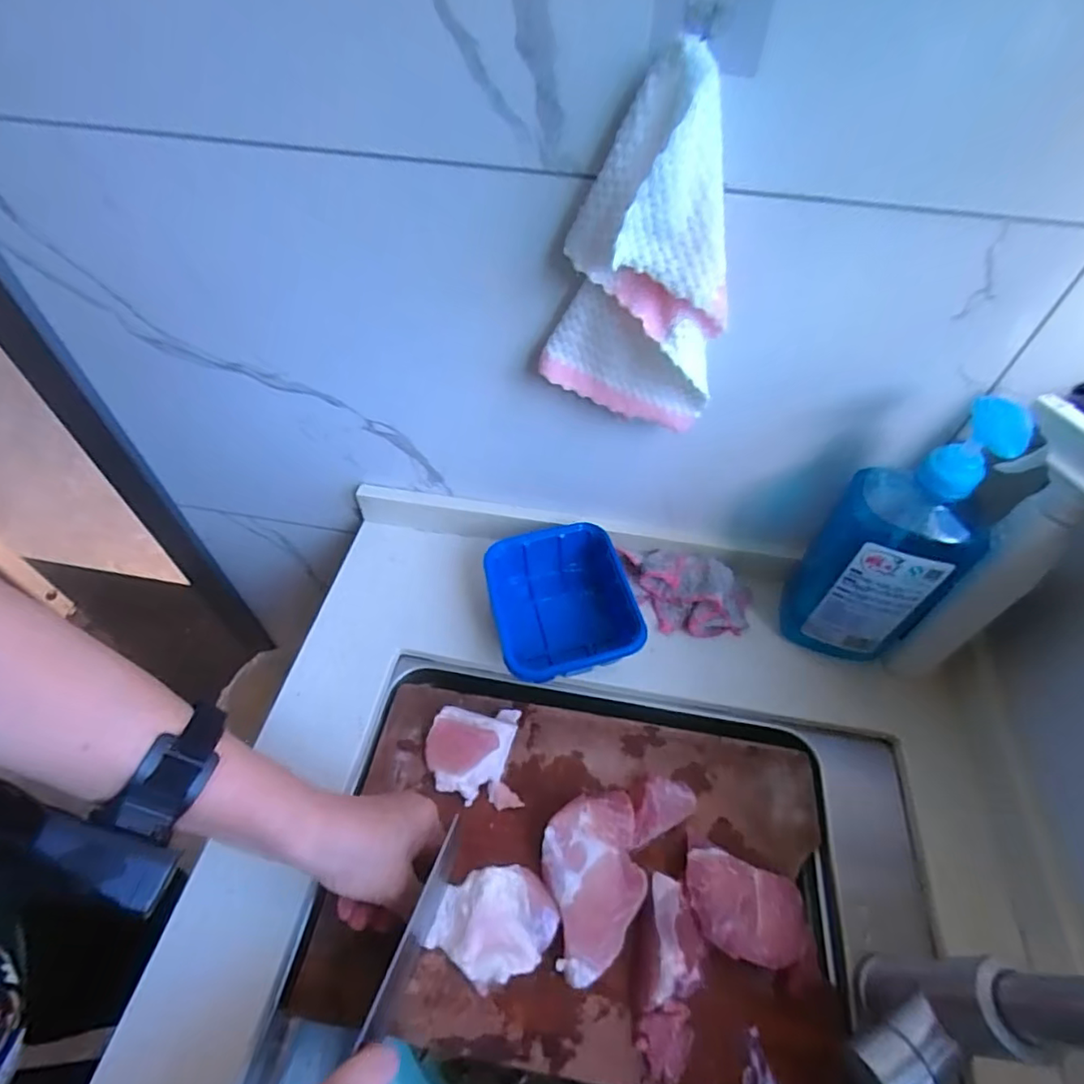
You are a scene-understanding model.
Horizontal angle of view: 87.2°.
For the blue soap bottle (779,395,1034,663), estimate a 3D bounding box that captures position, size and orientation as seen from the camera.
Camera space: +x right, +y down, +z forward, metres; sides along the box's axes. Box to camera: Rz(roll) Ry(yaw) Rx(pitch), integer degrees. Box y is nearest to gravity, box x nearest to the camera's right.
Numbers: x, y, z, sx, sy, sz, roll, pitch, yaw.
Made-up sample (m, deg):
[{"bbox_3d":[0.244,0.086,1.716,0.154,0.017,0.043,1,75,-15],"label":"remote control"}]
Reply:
[{"bbox_3d":[0.278,0.003,0.448,0.094,0.247,0.065,21,56,13],"label":"blue soap bottle"}]

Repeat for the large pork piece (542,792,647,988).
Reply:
[{"bbox_3d":[0.038,0.251,0.423,0.070,0.028,0.115,-2,54,-3],"label":"large pork piece"}]

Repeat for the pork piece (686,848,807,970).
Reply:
[{"bbox_3d":[0.145,0.268,0.416,0.084,0.024,0.060,20,56,12],"label":"pork piece"}]

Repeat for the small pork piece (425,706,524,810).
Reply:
[{"bbox_3d":[-0.058,0.179,0.479,0.075,0.031,0.078,0,54,-2],"label":"small pork piece"}]

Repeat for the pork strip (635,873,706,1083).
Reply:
[{"bbox_3d":[0.089,0.298,0.392,0.038,0.027,0.111,11,54,6],"label":"pork strip"}]

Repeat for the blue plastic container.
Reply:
[{"bbox_3d":[0.016,0.065,0.536,0.120,0.077,0.141,-10,55,-9],"label":"blue plastic container"}]

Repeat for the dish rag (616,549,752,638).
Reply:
[{"bbox_3d":[0.139,0.047,0.556,0.131,0.043,0.075,18,55,11],"label":"dish rag"}]

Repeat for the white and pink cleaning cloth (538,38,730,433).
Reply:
[{"bbox_3d":[0.063,-0.163,0.358,0.110,0.211,0.048,3,54,0],"label":"white and pink cleaning cloth"}]

